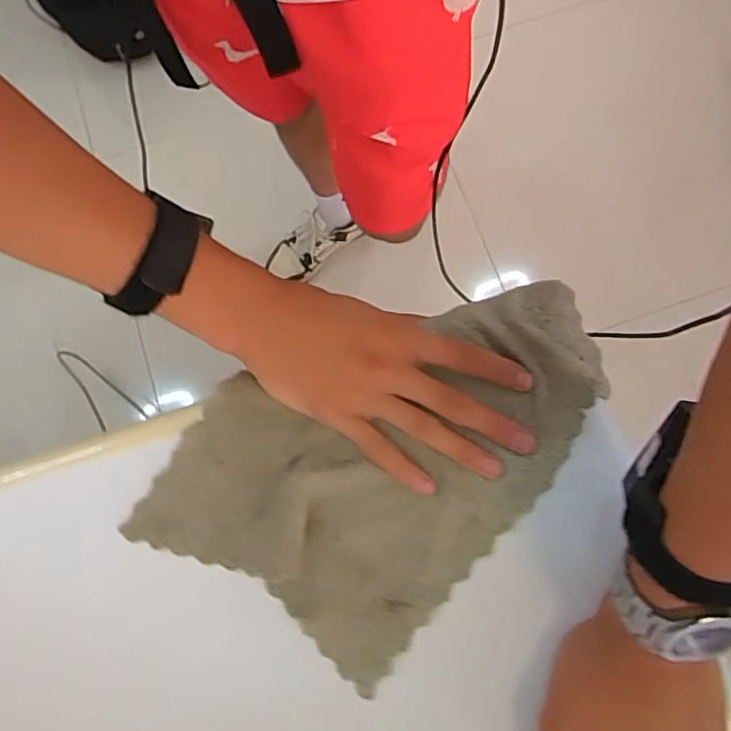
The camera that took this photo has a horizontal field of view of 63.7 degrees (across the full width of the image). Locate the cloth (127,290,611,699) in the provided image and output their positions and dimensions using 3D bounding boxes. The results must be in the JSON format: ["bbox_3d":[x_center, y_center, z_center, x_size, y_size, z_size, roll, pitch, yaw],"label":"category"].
[{"bbox_3d":[0.012,0.042,0.369,0.187,0.024,0.284,42,81,10],"label":"cloth"}]

